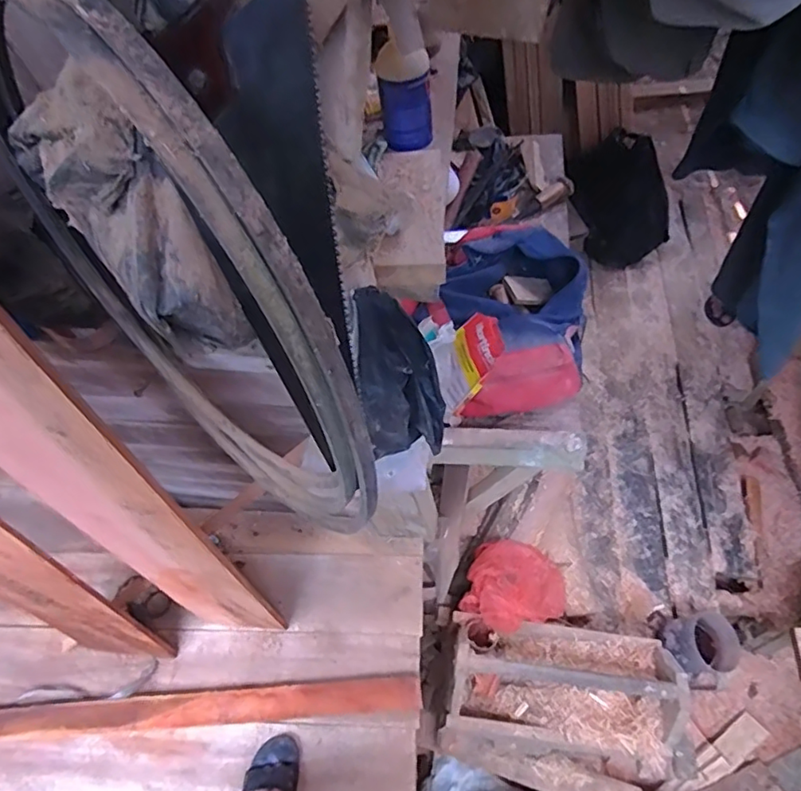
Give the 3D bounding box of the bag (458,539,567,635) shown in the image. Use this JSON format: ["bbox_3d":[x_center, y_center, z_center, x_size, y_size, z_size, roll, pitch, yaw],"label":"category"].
[{"bbox_3d":[0.286,0.465,1.439,0.232,0.130,0.249,18,59,17],"label":"bag"}]

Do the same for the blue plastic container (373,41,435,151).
[{"bbox_3d":[0.008,-0.403,0.805,0.071,0.123,0.054,-6,56,1],"label":"blue plastic container"}]

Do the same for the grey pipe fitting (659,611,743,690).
[{"bbox_3d":[0.769,0.640,1.503,0.160,0.103,0.163,-35,60,-17],"label":"grey pipe fitting"}]

